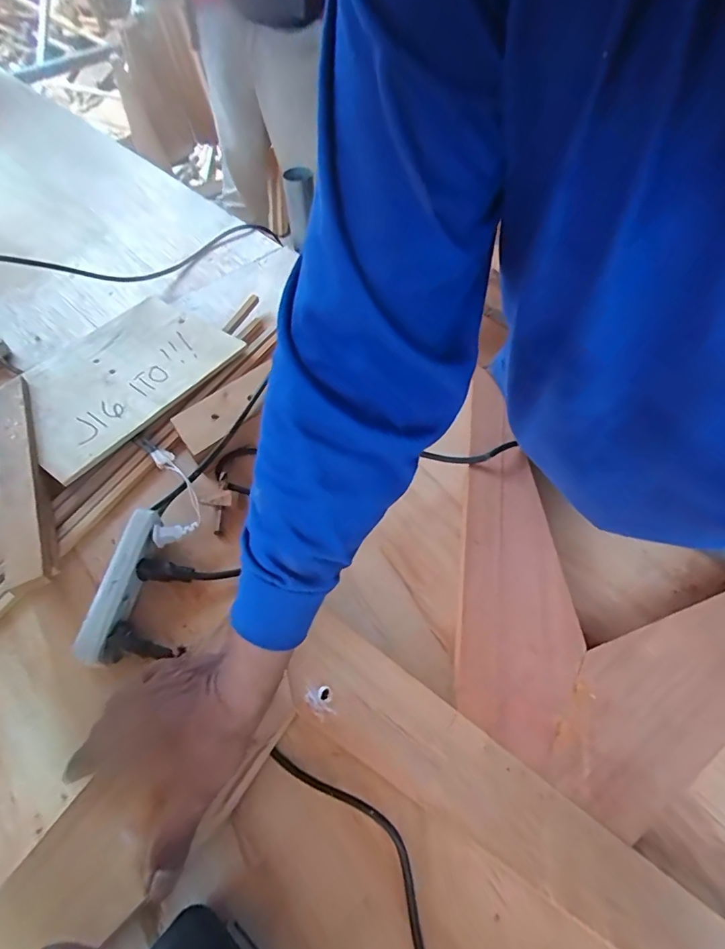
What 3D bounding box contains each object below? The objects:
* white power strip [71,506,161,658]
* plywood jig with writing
[{"bbox_3d":[-0.226,0.103,0.441,0.023,0.041,0.141,10,57,5],"label":"white power strip"},{"bbox_3d":[-0.314,-0.133,0.604,0.203,0.014,0.285,30,58,20],"label":"plywood jig with writing"}]

